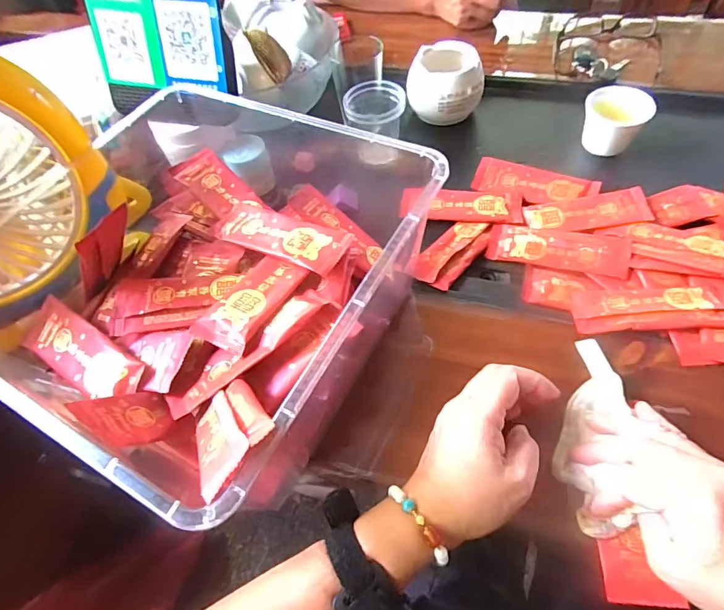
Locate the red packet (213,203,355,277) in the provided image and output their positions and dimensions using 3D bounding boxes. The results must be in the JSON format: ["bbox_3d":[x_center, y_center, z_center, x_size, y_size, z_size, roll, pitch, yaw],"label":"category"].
[{"bbox_3d":[-0.075,-0.064,0.394,0.133,0.014,0.048,24,62,20],"label":"red packet"}]

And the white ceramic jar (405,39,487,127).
[{"bbox_3d":[0.111,-0.294,0.597,0.091,0.079,0.082,-18,56,-7],"label":"white ceramic jar"}]

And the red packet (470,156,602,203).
[{"bbox_3d":[0.202,-0.142,0.516,0.136,0.006,0.052,18,60,17],"label":"red packet"}]

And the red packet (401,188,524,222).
[{"bbox_3d":[0.115,-0.119,0.511,0.135,0.004,0.052,5,57,9],"label":"red packet"}]

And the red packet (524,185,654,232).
[{"bbox_3d":[0.246,-0.102,0.479,0.124,0.014,0.048,-5,56,1],"label":"red packet"}]

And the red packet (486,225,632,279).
[{"bbox_3d":[0.205,-0.059,0.463,0.136,0.010,0.048,12,70,19],"label":"red packet"}]

